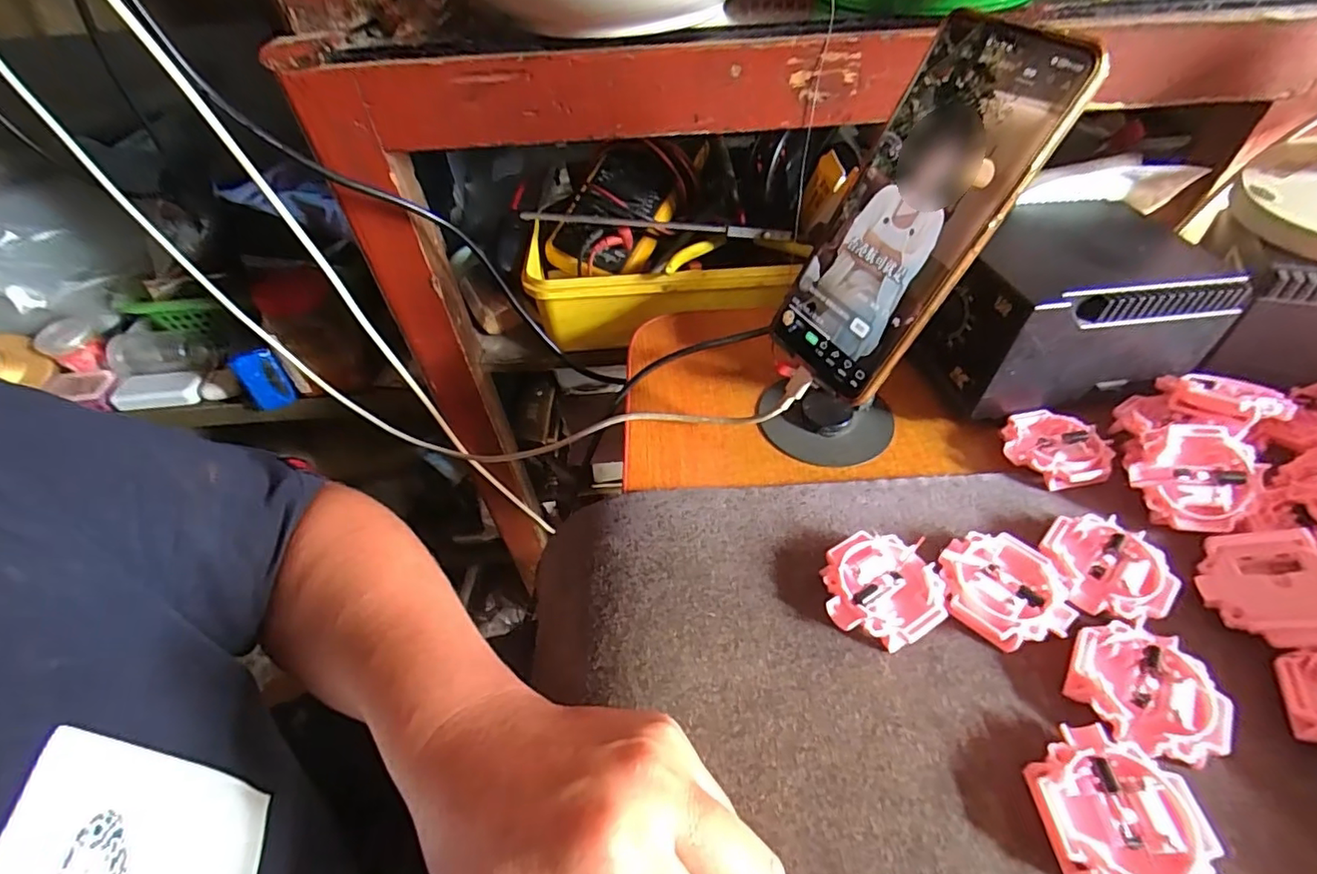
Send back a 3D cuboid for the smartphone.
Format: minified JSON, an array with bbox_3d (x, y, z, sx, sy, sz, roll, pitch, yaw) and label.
[{"bbox_3d":[0.115,-0.100,0.267,0.006,0.163,0.074,-1,40,-38],"label":"smartphone"}]

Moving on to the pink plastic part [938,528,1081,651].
[{"bbox_3d":[0.160,0.072,0.265,0.052,0.015,0.052,-2,48,2],"label":"pink plastic part"}]

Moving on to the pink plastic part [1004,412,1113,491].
[{"bbox_3d":[0.226,0.006,0.321,0.048,0.014,0.053,-30,53,-22],"label":"pink plastic part"}]

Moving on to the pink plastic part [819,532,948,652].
[{"bbox_3d":[0.105,0.071,0.268,0.051,0.015,0.051,14,50,16],"label":"pink plastic part"}]

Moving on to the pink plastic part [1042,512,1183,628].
[{"bbox_3d":[0.212,0.063,0.270,0.050,0.013,0.053,-2,48,2],"label":"pink plastic part"}]

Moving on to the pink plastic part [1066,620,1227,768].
[{"bbox_3d":[0.199,0.105,0.233,0.051,0.014,0.052,26,54,25],"label":"pink plastic part"}]

